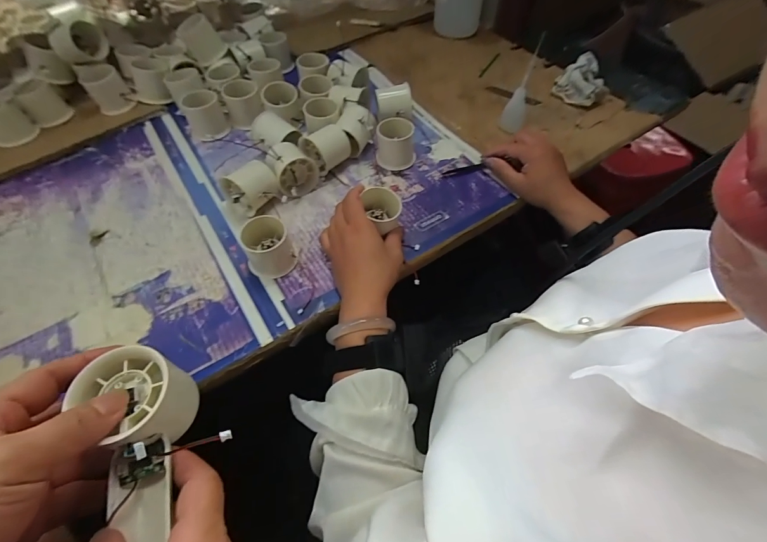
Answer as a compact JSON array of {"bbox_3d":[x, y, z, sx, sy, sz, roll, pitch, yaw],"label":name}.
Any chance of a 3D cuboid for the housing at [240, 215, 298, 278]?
[{"bbox_3d":[-0.133,-0.027,0.405,0.051,0.048,0.053,1,58,-1],"label":"housing"}]

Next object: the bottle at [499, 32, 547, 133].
[{"bbox_3d":[0.203,-0.264,0.517,0.032,0.125,0.041,20,60,11],"label":"bottle"}]

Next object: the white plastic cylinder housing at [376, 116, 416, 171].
[{"bbox_3d":[0.017,-0.181,0.506,0.054,0.051,0.051,-1,58,-2],"label":"white plastic cylinder housing"}]

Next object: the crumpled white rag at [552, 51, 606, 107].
[{"bbox_3d":[0.339,-0.331,0.607,0.074,0.045,0.094,28,61,16],"label":"crumpled white rag"}]

